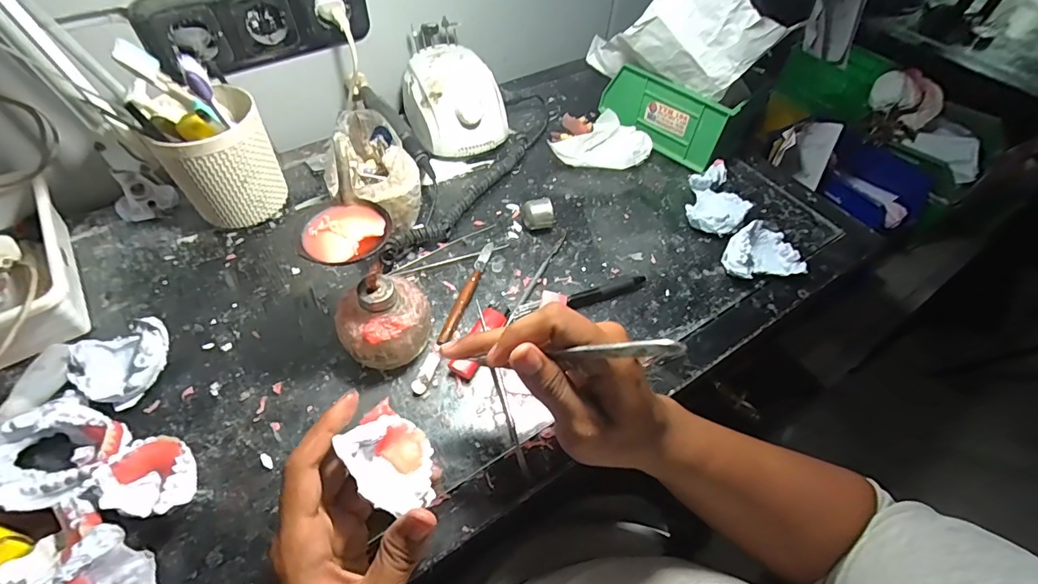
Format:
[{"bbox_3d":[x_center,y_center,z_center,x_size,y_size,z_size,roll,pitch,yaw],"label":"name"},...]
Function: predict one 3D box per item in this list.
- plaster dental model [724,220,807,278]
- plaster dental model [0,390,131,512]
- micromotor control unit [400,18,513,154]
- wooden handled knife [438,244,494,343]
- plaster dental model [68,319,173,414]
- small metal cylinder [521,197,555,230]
[{"bbox_3d":[0.245,-0.039,0.477,0.073,0.040,0.053,-3,54,-6],"label":"plaster dental model"},{"bbox_3d":[-0.327,0.114,0.330,0.086,0.034,0.070,25,56,14],"label":"plaster dental model"},{"bbox_3d":[-0.085,-0.243,0.577,0.106,0.091,0.156,-21,58,-19],"label":"micromotor control unit"},{"bbox_3d":[-0.049,-0.001,0.449,0.013,0.013,0.123,16,54,7],"label":"wooden handled knife"},{"bbox_3d":[-0.319,0.053,0.378,0.061,0.035,0.066,2,54,-3],"label":"plaster dental model"},{"bbox_3d":[0.021,-0.082,0.500,0.030,0.033,0.025,-5,54,-8],"label":"small metal cylinder"}]

